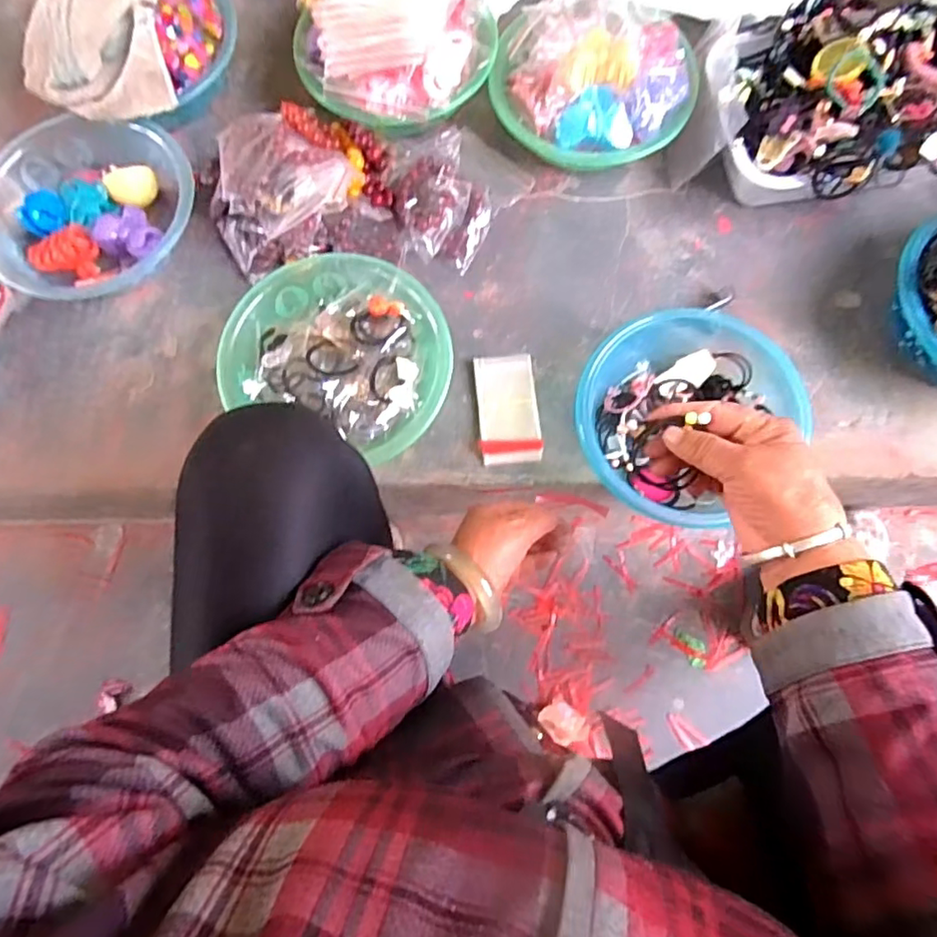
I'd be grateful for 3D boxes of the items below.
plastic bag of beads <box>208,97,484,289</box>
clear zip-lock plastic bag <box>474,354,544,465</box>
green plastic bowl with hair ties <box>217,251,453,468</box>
[{"bbox_3d":[-0.138,-0.326,0.675,0.324,0.103,0.167,-2,76,-1],"label":"plastic bag of beads"},{"bbox_3d":[0.044,-0.067,0.658,0.066,0.016,0.122,-5,76,-2],"label":"clear zip-lock plastic bag"},{"bbox_3d":[-0.131,-0.127,0.643,0.240,0.070,0.226,23,77,5],"label":"green plastic bowl with hair ties"}]

